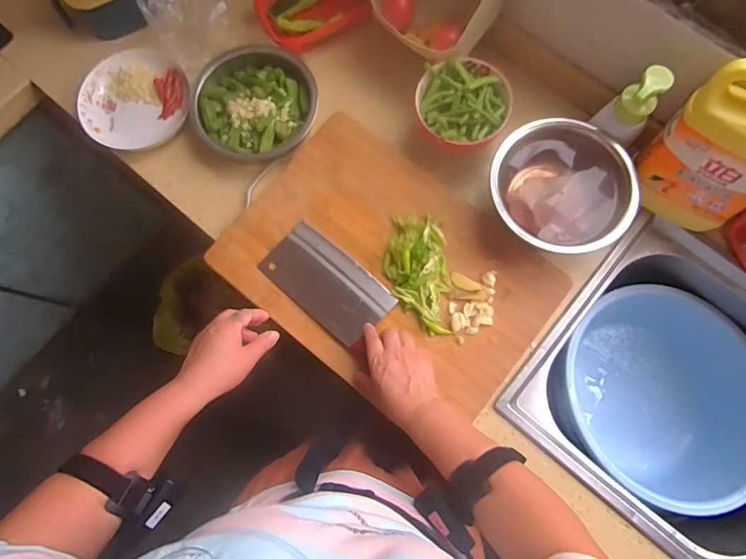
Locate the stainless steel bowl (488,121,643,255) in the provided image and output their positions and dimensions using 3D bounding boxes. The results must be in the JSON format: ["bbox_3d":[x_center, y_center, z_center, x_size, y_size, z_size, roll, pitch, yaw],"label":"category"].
[{"bbox_3d":[0.250,-0.121,0.624,0.176,0.076,0.172,0,77,1],"label":"stainless steel bowl"}]

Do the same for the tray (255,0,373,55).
[{"bbox_3d":[-0.092,-0.441,0.736,0.183,0.038,0.129,-31,78,-6],"label":"tray"}]

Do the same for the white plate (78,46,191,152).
[{"bbox_3d":[-0.370,-0.281,0.708,0.162,0.030,0.164,0,77,1],"label":"white plate"}]

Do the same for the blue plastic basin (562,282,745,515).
[{"bbox_3d":[0.417,0.170,0.694,0.274,0.149,0.286,0,77,1],"label":"blue plastic basin"}]

